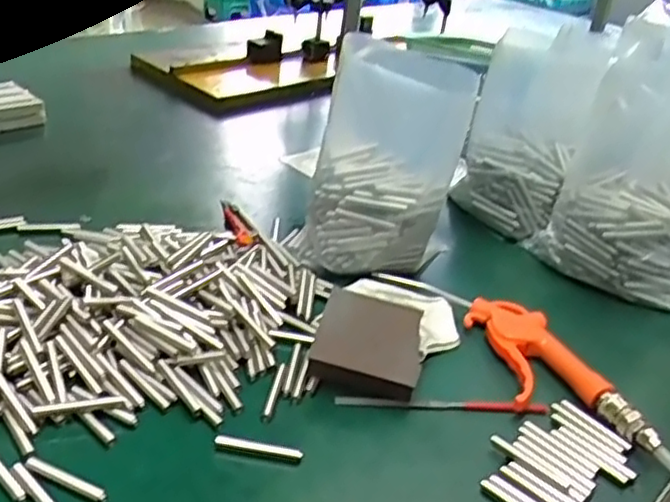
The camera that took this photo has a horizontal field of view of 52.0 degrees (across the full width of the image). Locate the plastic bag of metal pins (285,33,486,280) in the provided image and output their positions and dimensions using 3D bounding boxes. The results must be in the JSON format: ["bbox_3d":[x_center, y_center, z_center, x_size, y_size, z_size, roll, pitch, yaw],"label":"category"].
[{"bbox_3d":[0.046,-0.087,0.651,0.142,0.187,0.117,9,30,6],"label":"plastic bag of metal pins"}]

